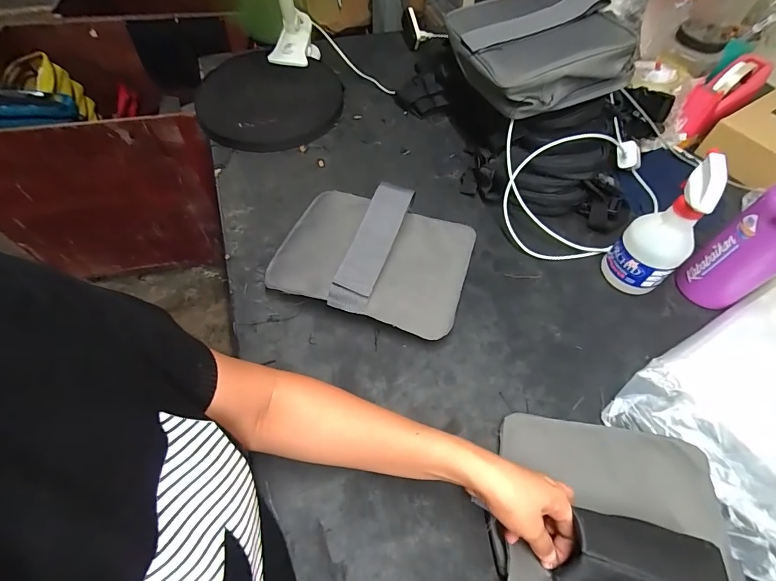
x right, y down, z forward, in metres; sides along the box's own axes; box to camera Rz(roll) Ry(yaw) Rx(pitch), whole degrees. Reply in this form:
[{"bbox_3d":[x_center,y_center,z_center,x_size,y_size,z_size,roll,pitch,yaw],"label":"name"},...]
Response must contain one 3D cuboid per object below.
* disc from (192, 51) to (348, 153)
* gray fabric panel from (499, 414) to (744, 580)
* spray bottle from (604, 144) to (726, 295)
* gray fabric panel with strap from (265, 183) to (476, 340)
[{"bbox_3d":[-0.242,-0.377,0.765,0.286,0.029,0.265,0,62,-1],"label":"disc"},{"bbox_3d":[0.218,0.244,0.348,0.222,0.073,0.271,9,57,5],"label":"gray fabric panel"},{"bbox_3d":[0.358,-0.073,0.497,0.071,0.185,0.077,-37,65,-22],"label":"spray bottle"},{"bbox_3d":[-0.020,-0.064,0.545,0.262,0.074,0.215,16,58,9],"label":"gray fabric panel with strap"}]

